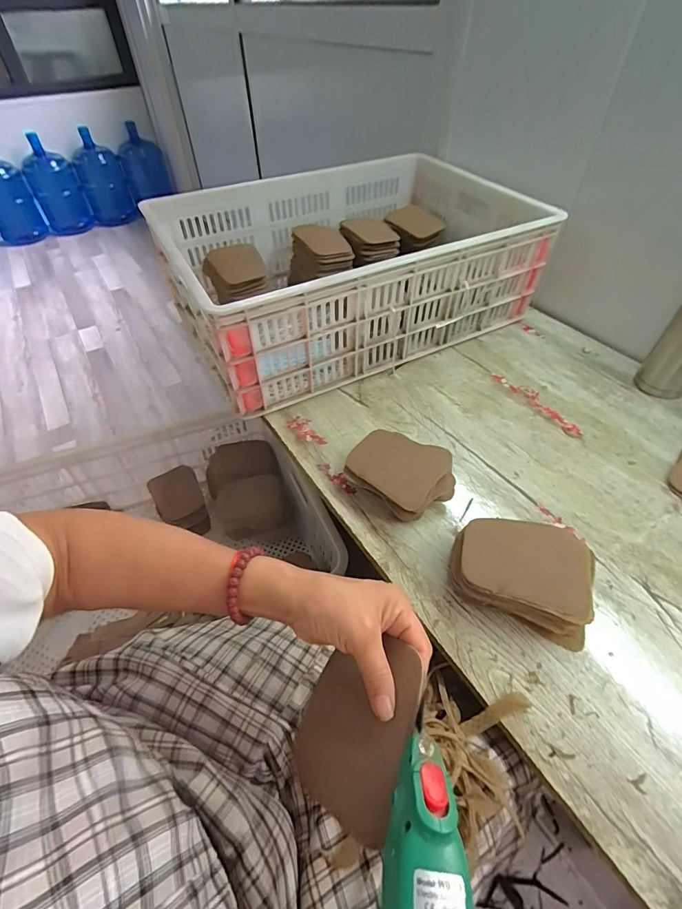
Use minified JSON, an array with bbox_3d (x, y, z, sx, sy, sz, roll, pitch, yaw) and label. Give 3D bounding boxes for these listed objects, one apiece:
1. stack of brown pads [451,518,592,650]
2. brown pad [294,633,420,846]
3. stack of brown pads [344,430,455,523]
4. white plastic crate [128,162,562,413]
[{"bbox_3d":[0.188,0.122,0.420,0.139,0.067,0.098,17,51,15],"label":"stack of brown pads"},{"bbox_3d":[0.011,0.188,0.285,0.082,0.006,0.110,5,60,40],"label":"brown pad"},{"bbox_3d":[0.073,0.023,0.512,0.129,0.061,0.094,30,55,24],"label":"stack of brown pads"},{"bbox_3d":[0.016,-0.371,0.766,0.635,0.189,0.442,-23,52,-19],"label":"white plastic crate"}]

